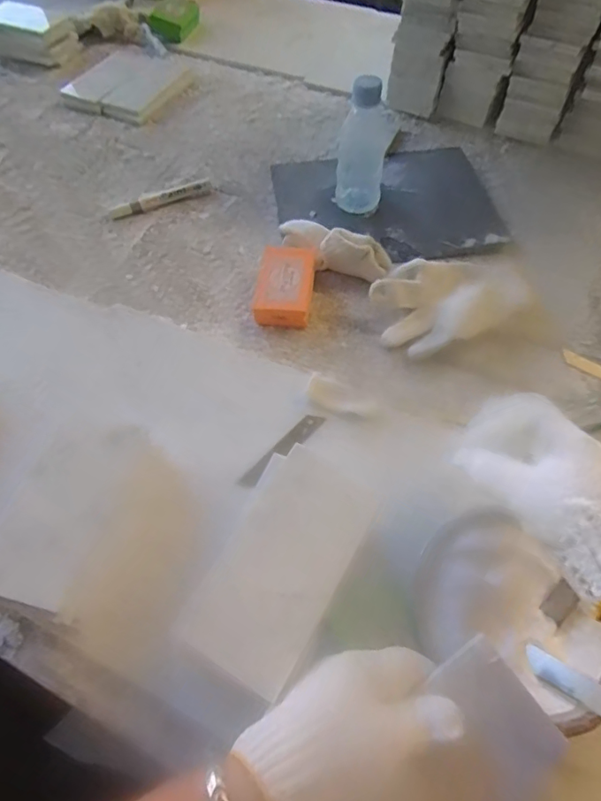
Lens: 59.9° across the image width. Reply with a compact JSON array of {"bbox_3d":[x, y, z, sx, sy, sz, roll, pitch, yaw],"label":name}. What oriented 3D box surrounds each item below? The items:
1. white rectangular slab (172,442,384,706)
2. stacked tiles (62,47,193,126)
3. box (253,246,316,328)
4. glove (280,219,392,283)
[{"bbox_3d":[-0.011,0.105,0.349,0.081,0.010,0.150,25,61,14],"label":"white rectangular slab"},{"bbox_3d":[-0.279,-0.527,0.867,0.170,0.022,0.188,23,58,16],"label":"stacked tiles"},{"bbox_3d":[-0.015,-0.125,0.582,0.058,0.033,0.100,6,58,4],"label":"box"},{"bbox_3d":[0.035,-0.176,0.606,0.144,0.053,0.042,28,62,18],"label":"glove"}]

